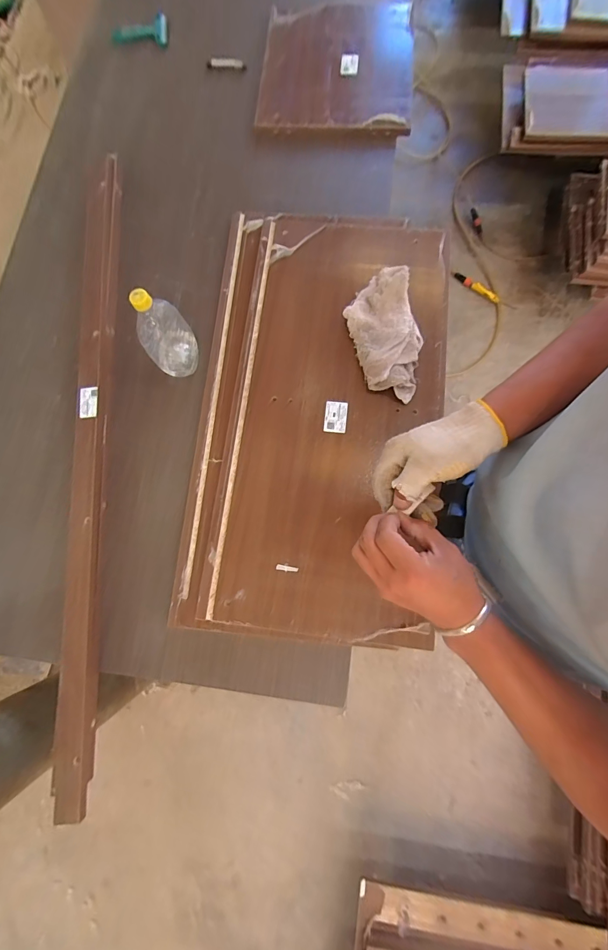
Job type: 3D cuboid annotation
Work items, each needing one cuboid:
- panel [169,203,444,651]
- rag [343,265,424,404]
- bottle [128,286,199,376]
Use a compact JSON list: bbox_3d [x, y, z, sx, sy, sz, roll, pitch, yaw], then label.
[{"bbox_3d":[0.030,-0.138,0.712,0.453,0.054,0.847,6,80,2],"label":"panel"},{"bbox_3d":[0.156,-0.265,0.711,0.129,0.044,0.259,-11,78,-1],"label":"rag"},{"bbox_3d":[-0.252,-0.255,0.670,0.090,0.173,0.078,-35,80,-6],"label":"bottle"}]

